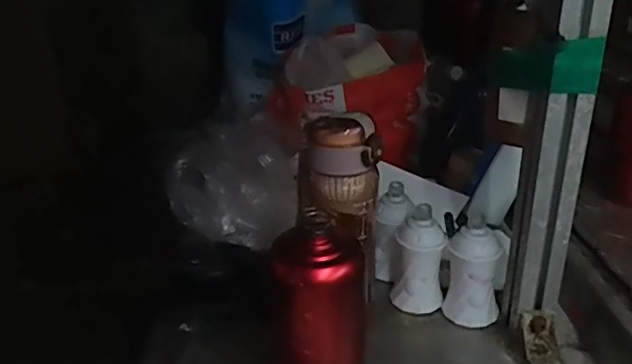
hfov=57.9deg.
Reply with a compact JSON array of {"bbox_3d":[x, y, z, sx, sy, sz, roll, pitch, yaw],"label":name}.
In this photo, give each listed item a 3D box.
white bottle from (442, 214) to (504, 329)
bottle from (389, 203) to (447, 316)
[{"bbox_3d":[0.166,0.095,0.604,0.055,0.106,0.050,5,28,17],"label":"white bottle"},{"bbox_3d":[0.112,0.086,0.630,0.056,0.111,0.049,5,28,17],"label":"bottle"}]

